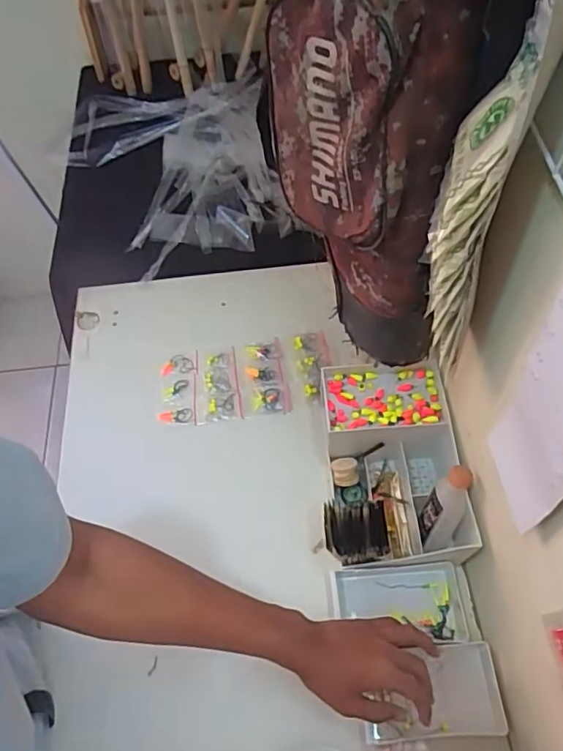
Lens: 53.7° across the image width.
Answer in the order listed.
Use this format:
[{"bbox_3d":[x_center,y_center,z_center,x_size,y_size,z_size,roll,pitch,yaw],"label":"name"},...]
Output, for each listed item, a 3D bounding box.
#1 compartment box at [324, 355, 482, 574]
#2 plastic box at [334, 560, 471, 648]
[{"bbox_3d":[0.131,0.108,0.676,0.157,0.098,0.228,-3,59,1],"label":"compartment box"},{"bbox_3d":[0.134,0.265,0.643,0.144,0.022,0.085,-4,59,0],"label":"plastic box"}]

